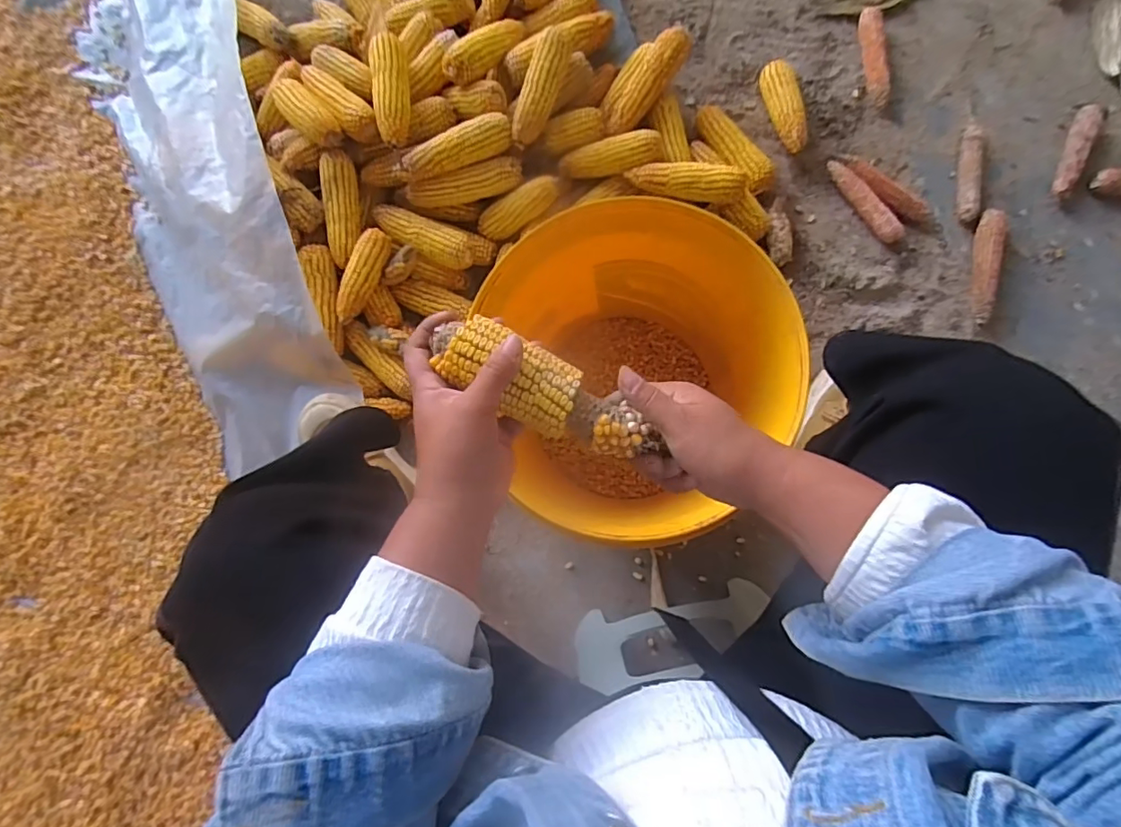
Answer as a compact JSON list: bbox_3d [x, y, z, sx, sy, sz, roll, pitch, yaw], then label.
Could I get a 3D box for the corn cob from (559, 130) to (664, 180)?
[{"bbox_3d":[0.075,-0.370,0.777,0.148,0.040,0.042,-6,84,6],"label":"corn cob"}]

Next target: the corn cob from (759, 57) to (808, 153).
[{"bbox_3d":[0.341,-0.463,0.818,0.049,0.047,0.155,-10,83,4],"label":"corn cob"}]

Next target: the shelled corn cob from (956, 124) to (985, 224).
[{"bbox_3d":[0.586,-0.345,0.775,0.027,0.032,0.141,7,85,6],"label":"shelled corn cob"}]

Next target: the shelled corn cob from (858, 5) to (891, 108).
[{"bbox_3d":[0.470,-0.537,0.811,0.036,0.038,0.158,0,84,5],"label":"shelled corn cob"}]

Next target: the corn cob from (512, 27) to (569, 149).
[{"bbox_3d":[-0.027,-0.458,0.760,0.046,0.038,0.165,19,86,7],"label":"corn cob"}]

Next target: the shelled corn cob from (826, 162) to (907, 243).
[{"bbox_3d":[0.444,-0.312,0.793,0.030,0.026,0.149,-36,82,1],"label":"shelled corn cob"}]

